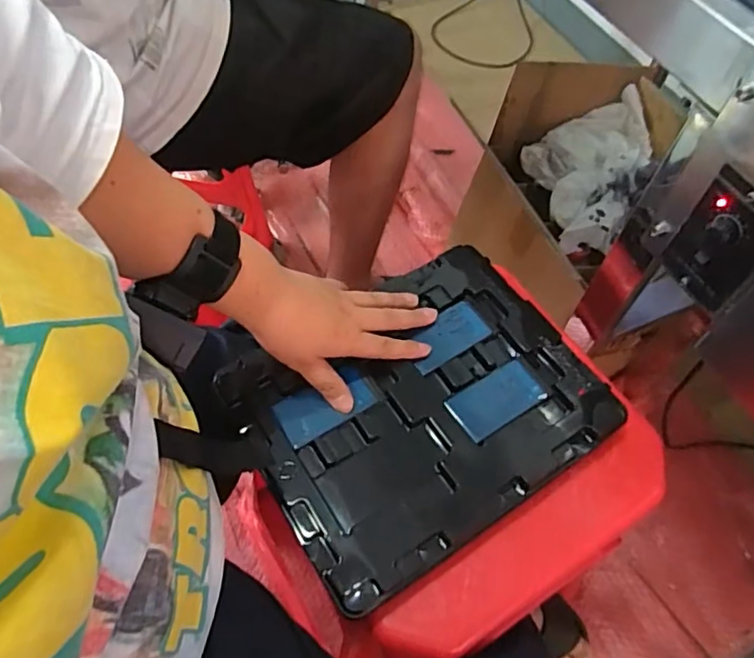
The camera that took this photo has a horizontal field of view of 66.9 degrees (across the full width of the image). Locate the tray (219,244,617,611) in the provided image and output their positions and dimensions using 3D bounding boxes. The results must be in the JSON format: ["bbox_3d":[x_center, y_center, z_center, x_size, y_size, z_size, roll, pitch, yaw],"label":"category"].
[{"bbox_3d":[0.035,0.060,0.474,0.269,0.017,0.219,-29,64,-19],"label":"tray"}]

